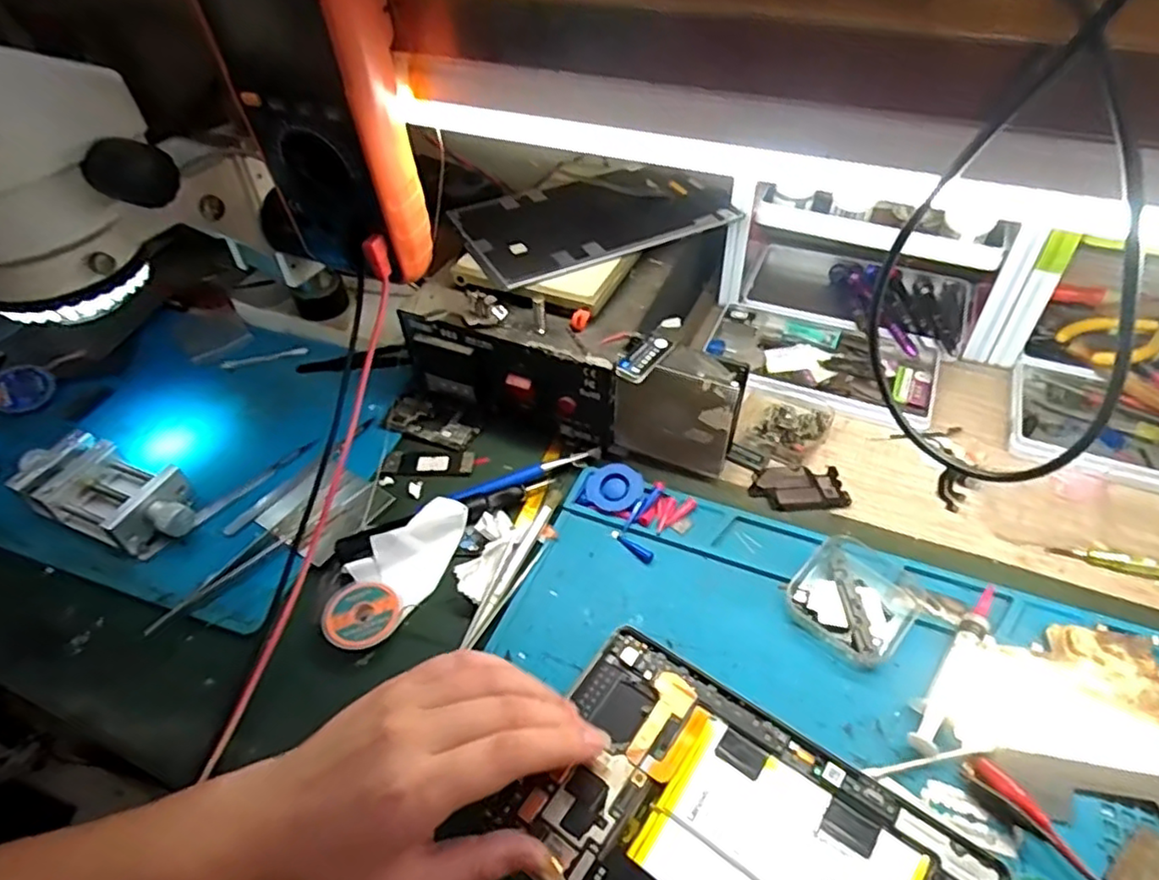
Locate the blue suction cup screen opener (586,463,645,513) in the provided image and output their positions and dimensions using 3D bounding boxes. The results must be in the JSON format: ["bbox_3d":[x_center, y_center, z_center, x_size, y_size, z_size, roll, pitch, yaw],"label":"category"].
[{"bbox_3d":[0.024,0.033,0.449,0.036,0.007,0.034,-6,60,10],"label":"blue suction cup screen opener"}]

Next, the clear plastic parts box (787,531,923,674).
[{"bbox_3d":[0.161,0.091,0.387,0.062,0.017,0.070,33,56,30],"label":"clear plastic parts box"}]

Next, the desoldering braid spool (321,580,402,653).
[{"bbox_3d":[-0.130,0.104,0.397,0.043,0.010,0.043,-2,46,2],"label":"desoldering braid spool"}]

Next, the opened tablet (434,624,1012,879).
[{"bbox_3d":[0.071,0.186,0.305,0.204,0.005,0.127,27,54,27],"label":"opened tablet"}]

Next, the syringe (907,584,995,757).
[{"bbox_3d":[0.203,0.120,0.356,0.017,0.010,0.108,31,55,29],"label":"syringe"}]

